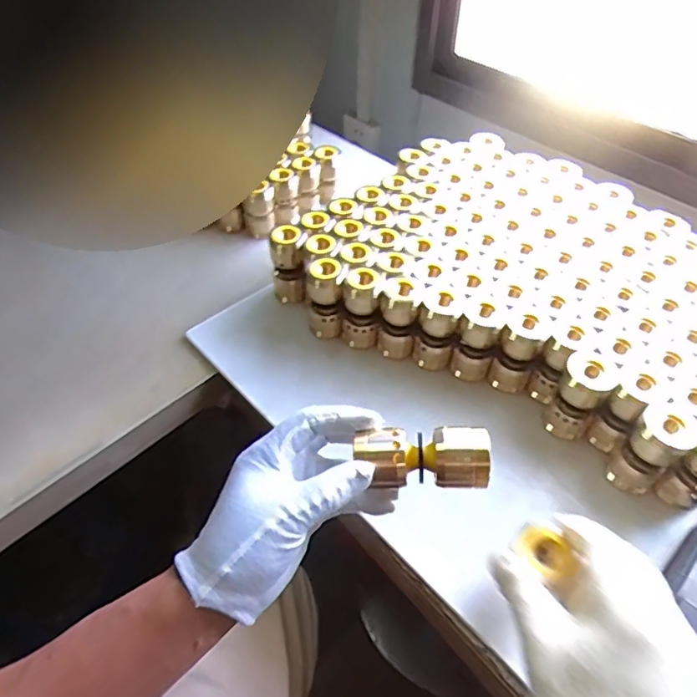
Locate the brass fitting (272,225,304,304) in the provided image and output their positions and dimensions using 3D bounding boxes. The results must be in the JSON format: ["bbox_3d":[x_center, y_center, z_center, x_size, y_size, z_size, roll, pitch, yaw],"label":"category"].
[{"bbox_3d":[-0.071,-0.098,0.626,0.038,0.092,0.031,-6,48,-6],"label":"brass fitting"}]

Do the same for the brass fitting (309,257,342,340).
[{"bbox_3d":[-0.025,-0.048,0.592,0.033,0.104,0.030,-1,48,-1],"label":"brass fitting"}]

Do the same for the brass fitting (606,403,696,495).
[{"bbox_3d":[0.268,0.093,0.475,0.036,0.099,0.043,-33,56,-26],"label":"brass fitting"}]

